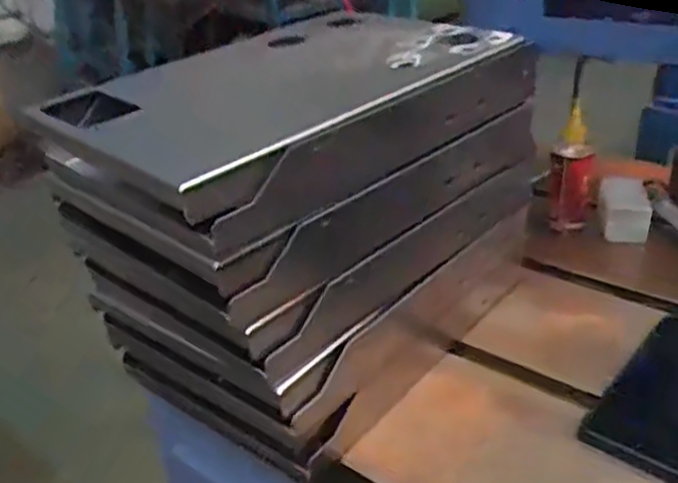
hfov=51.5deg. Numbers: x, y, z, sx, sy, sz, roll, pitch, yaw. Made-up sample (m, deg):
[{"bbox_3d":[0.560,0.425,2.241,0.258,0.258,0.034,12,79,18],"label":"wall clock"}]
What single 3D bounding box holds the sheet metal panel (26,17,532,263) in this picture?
[{"bbox_3d":[-0.036,-0.103,0.520,0.295,0.052,0.220,-29,38,-36],"label":"sheet metal panel"}]

